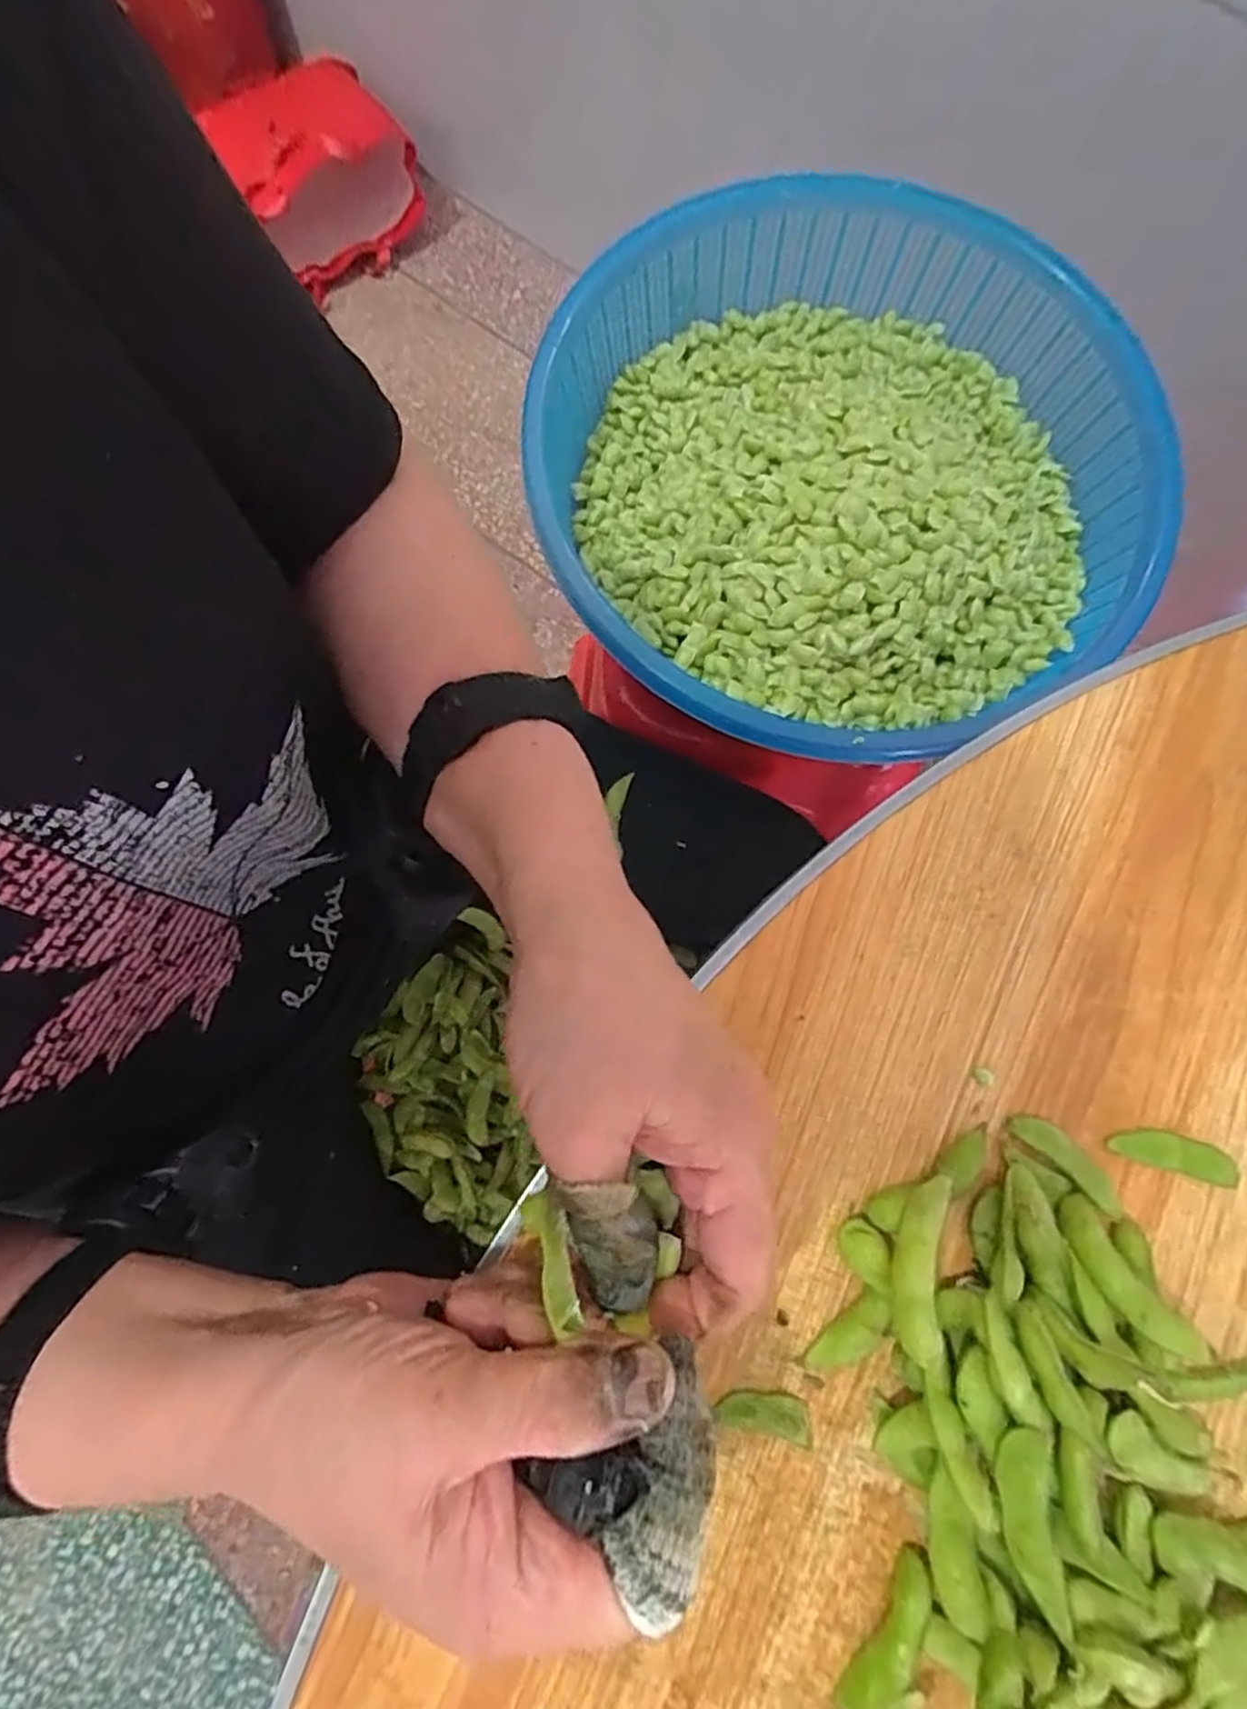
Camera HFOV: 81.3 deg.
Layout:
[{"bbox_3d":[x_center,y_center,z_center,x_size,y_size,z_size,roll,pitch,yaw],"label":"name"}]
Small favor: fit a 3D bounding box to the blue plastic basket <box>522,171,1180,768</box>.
[{"bbox_3d":[0.147,-0.269,0.484,0.409,0.095,0.381,0,77,-1],"label":"blue plastic basket"}]

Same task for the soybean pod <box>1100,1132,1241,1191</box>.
[{"bbox_3d":[0.196,0.107,0.259,0.045,0.004,0.013,16,77,3],"label":"soybean pod"}]

